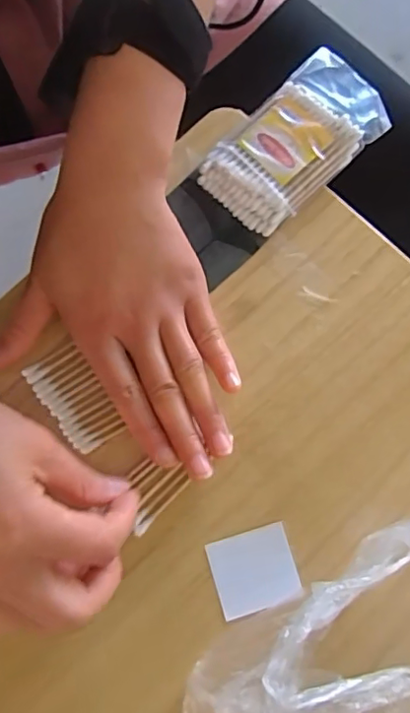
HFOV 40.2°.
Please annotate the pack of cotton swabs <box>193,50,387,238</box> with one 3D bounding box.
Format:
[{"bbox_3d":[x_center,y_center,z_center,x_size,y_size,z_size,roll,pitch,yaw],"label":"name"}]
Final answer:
[{"bbox_3d":[0.054,-0.129,0.338,0.115,0.016,0.061,-44,83,-9],"label":"pack of cotton swabs"}]

